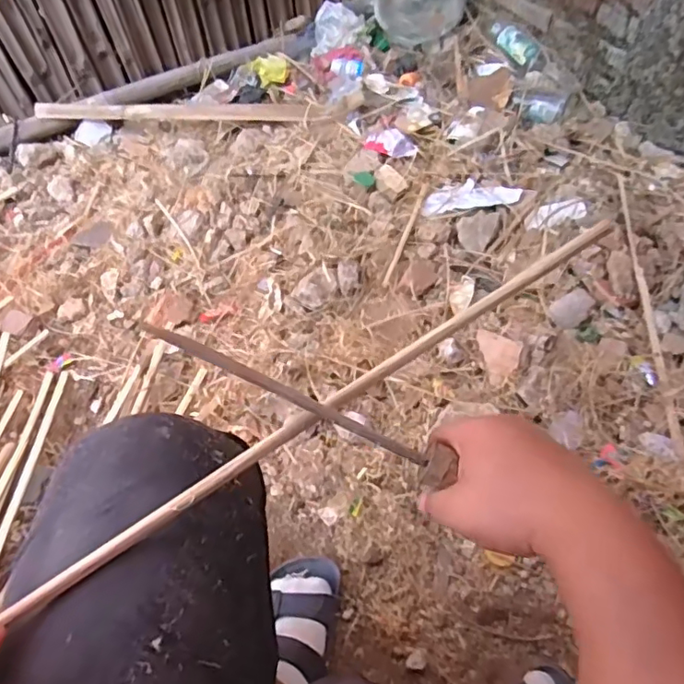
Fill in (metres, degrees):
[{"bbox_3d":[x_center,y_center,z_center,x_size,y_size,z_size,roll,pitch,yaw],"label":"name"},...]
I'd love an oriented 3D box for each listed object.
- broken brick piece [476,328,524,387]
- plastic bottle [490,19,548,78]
[{"bbox_3d":[0.235,0.024,0.868,0.071,0.016,0.080,19,61,15],"label":"broken brick piece"},{"bbox_3d":[0.404,-0.675,1.289,0.066,0.044,0.184,-19,58,-9],"label":"plastic bottle"}]

